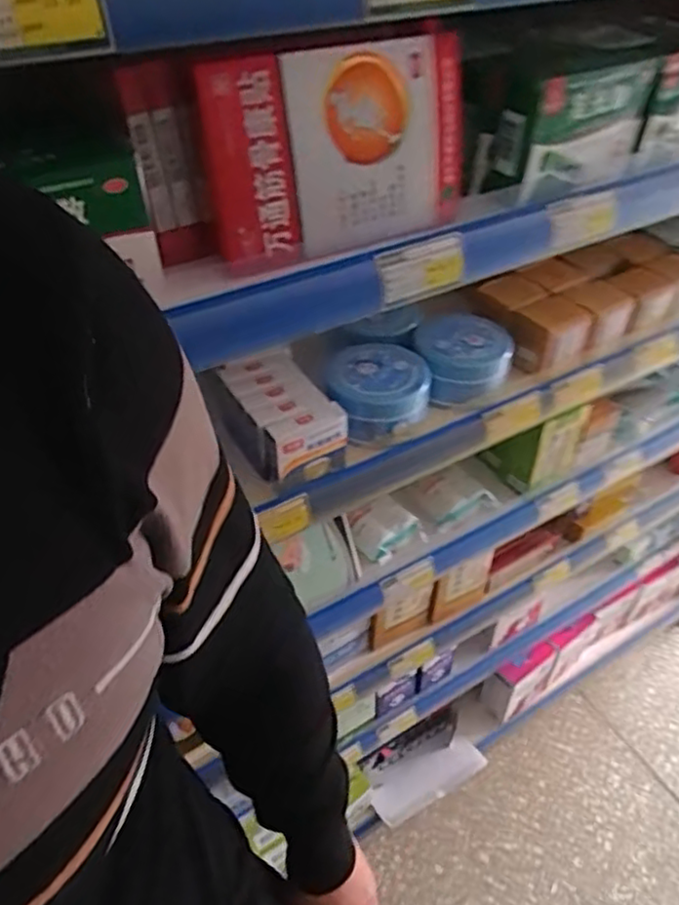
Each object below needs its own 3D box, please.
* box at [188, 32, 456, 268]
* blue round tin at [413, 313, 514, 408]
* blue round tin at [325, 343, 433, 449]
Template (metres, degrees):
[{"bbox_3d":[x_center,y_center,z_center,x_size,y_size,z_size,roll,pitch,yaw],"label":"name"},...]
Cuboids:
[{"bbox_3d":[0.003,-0.184,0.404,0.169,0.111,0.026,-19,47,-18],"label":"box"},{"bbox_3d":[0.118,-0.090,0.634,0.092,0.050,0.093,2,44,3],"label":"blue round tin"},{"bbox_3d":[0.036,-0.056,0.596,0.092,0.051,0.088,3,44,3],"label":"blue round tin"}]

